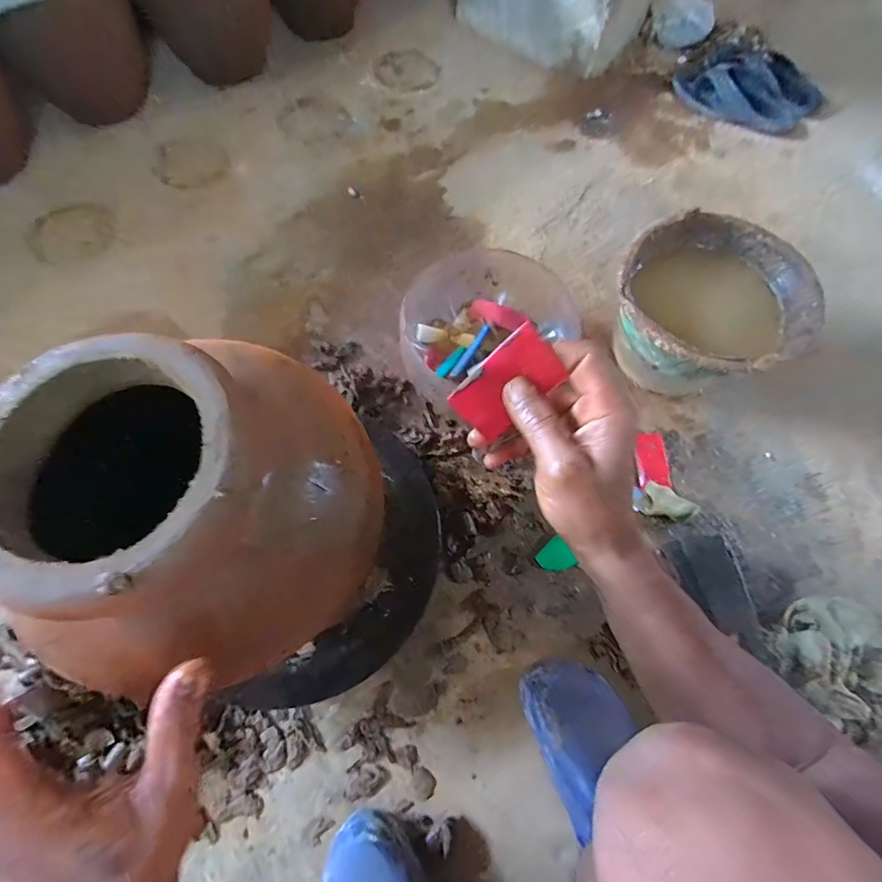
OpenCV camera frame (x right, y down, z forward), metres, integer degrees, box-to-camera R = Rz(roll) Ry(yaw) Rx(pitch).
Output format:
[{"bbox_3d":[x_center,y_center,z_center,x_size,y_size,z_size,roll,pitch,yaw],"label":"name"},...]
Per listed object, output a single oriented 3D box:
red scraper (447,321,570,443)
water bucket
[{"bbox_3d":[0.043,-0.037,0.292,0.071,0.004,0.043,-42,103,15],"label":"red scraper"},{"bbox_3d":[0.366,-0.182,0.656,0.255,0.147,0.241,1,68,-2],"label":"water bucket"}]

